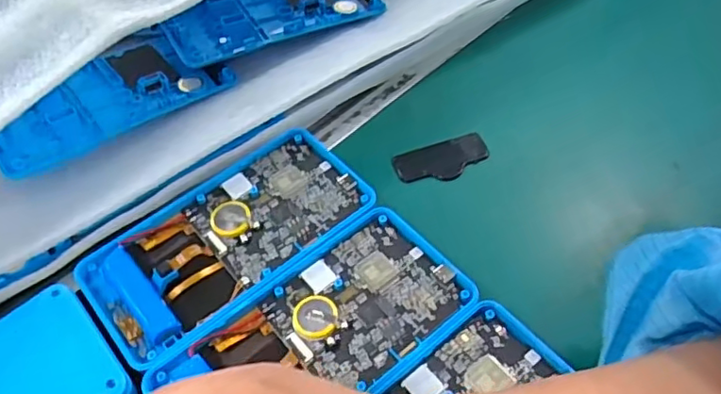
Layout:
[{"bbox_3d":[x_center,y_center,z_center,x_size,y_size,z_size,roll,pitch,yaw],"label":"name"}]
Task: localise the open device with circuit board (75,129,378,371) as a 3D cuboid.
[{"bbox_3d":[-0.064,0.018,0.295,0.136,0.015,0.070,-35,57,-20],"label":"open device with circuit board"}]

